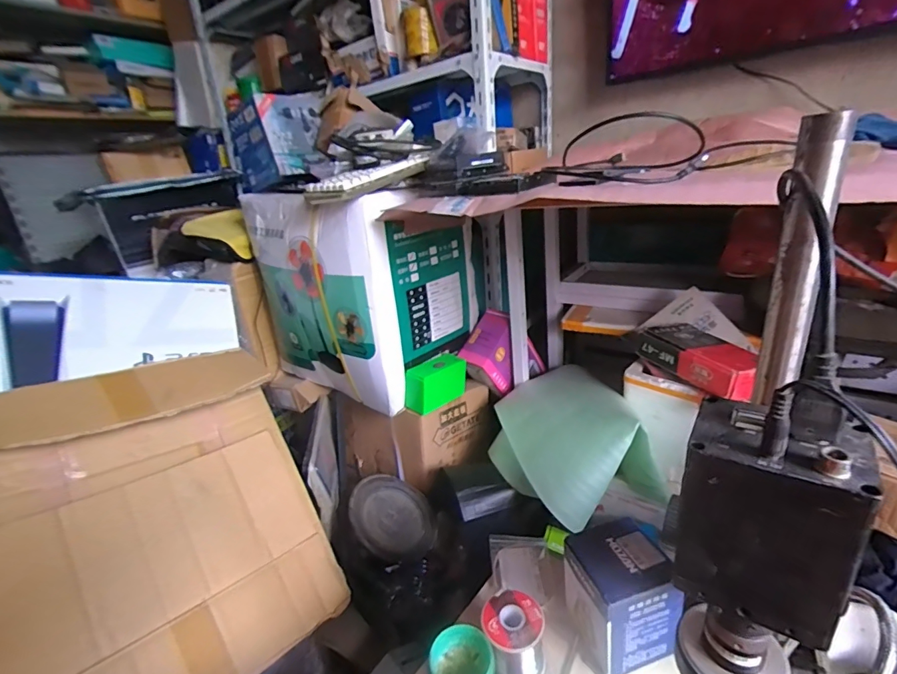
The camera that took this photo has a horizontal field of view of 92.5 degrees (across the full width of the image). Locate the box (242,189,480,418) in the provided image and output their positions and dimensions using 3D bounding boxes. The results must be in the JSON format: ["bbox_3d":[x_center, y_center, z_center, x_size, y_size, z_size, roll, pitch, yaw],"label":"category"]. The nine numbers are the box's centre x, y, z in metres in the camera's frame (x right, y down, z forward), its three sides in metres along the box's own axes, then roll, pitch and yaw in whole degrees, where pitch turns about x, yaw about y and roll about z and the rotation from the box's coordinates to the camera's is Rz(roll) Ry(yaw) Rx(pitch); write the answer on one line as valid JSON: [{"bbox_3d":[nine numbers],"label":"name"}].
[{"bbox_3d":[-0.204,-0.126,1.145,0.467,0.460,0.416,10,26,38],"label":"box"}]

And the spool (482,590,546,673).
[{"bbox_3d":[0.070,0.321,0.454,0.060,0.076,0.054,-4,21,5],"label":"spool"}]

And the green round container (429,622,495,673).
[{"bbox_3d":[0.015,0.337,0.428,0.059,0.060,0.064,-6,20,2],"label":"green round container"}]

